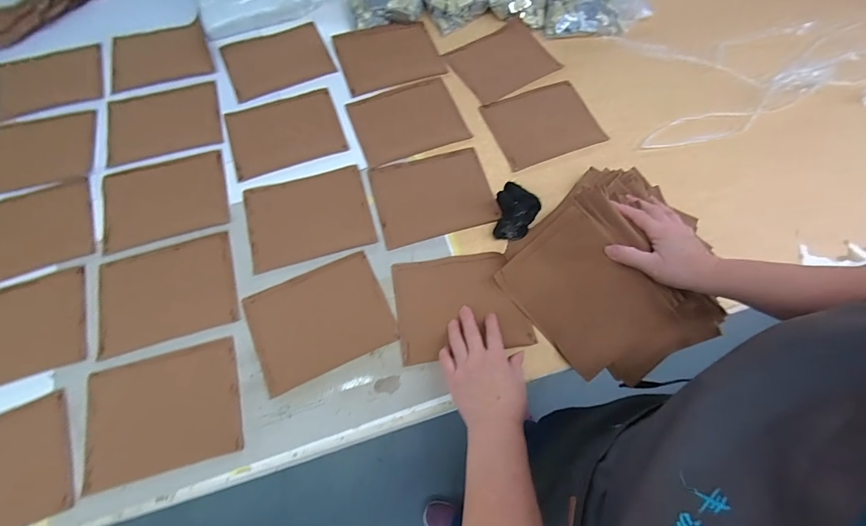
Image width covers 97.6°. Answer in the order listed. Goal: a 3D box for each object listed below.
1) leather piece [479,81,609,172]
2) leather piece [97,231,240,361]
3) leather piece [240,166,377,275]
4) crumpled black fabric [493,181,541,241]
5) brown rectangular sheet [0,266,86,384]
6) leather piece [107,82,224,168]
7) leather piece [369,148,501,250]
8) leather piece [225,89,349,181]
[{"bbox_3d":[0.191,-0.242,0.658,0.183,0.009,0.135,-18,74,-10],"label":"leather piece"},{"bbox_3d":[-0.373,0.040,0.529,0.178,0.005,0.139,-16,70,-8],"label":"leather piece"},{"bbox_3d":[-0.189,-0.072,0.576,0.179,0.004,0.137,-14,70,-7],"label":"leather piece"},{"bbox_3d":[0.119,-0.073,0.566,0.062,0.038,0.076,32,71,10],"label":"crumpled black fabric"},{"bbox_3d":[-0.564,0.091,0.509,0.176,0.009,0.136,-20,71,-9],"label":"brown rectangular sheet"},{"bbox_3d":[-0.456,-0.242,0.639,0.181,0.005,0.147,-15,70,-7],"label":"leather piece"},{"bbox_3d":[0.002,-0.108,0.594,0.177,0.004,0.141,-14,70,-7],"label":"leather piece"},{"bbox_3d":[-0.247,-0.220,0.631,0.179,0.005,0.140,-16,70,-8],"label":"leather piece"}]

